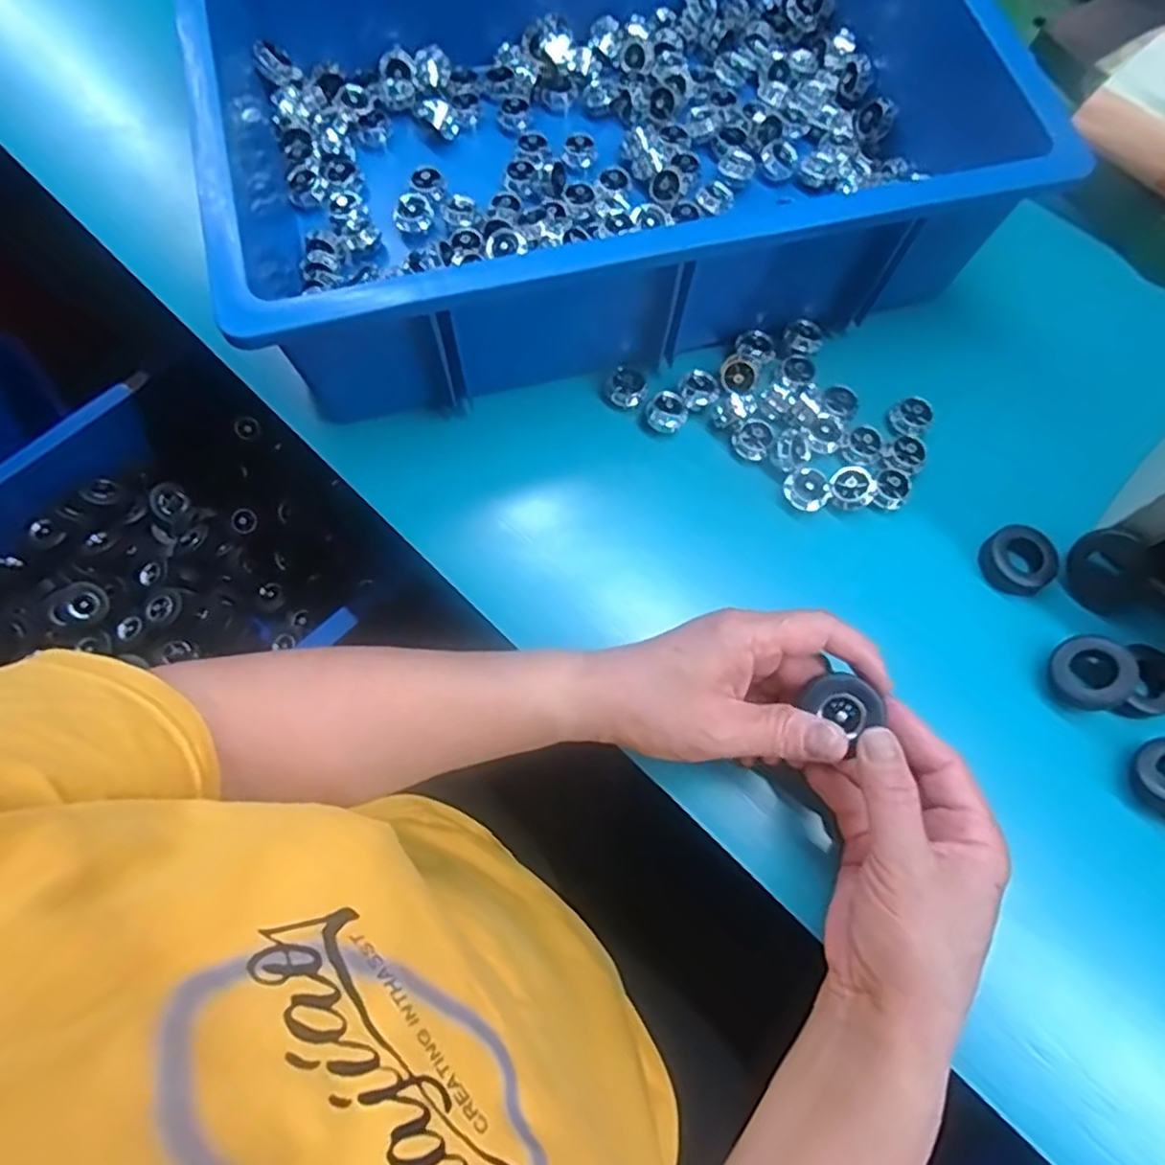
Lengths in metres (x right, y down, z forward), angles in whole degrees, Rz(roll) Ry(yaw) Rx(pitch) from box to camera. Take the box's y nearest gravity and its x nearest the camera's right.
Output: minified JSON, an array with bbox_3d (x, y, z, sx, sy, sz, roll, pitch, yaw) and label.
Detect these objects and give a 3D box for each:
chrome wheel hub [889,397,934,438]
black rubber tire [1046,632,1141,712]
[{"bbox_3d":[0.198,-0.100,0.424,0.022,0.009,0.022,0,73,0],"label":"chrome wheel hub"},{"bbox_3d":[0.268,0.047,0.370,0.037,0.010,0.040,26,85,35],"label":"black rubber tire"}]

